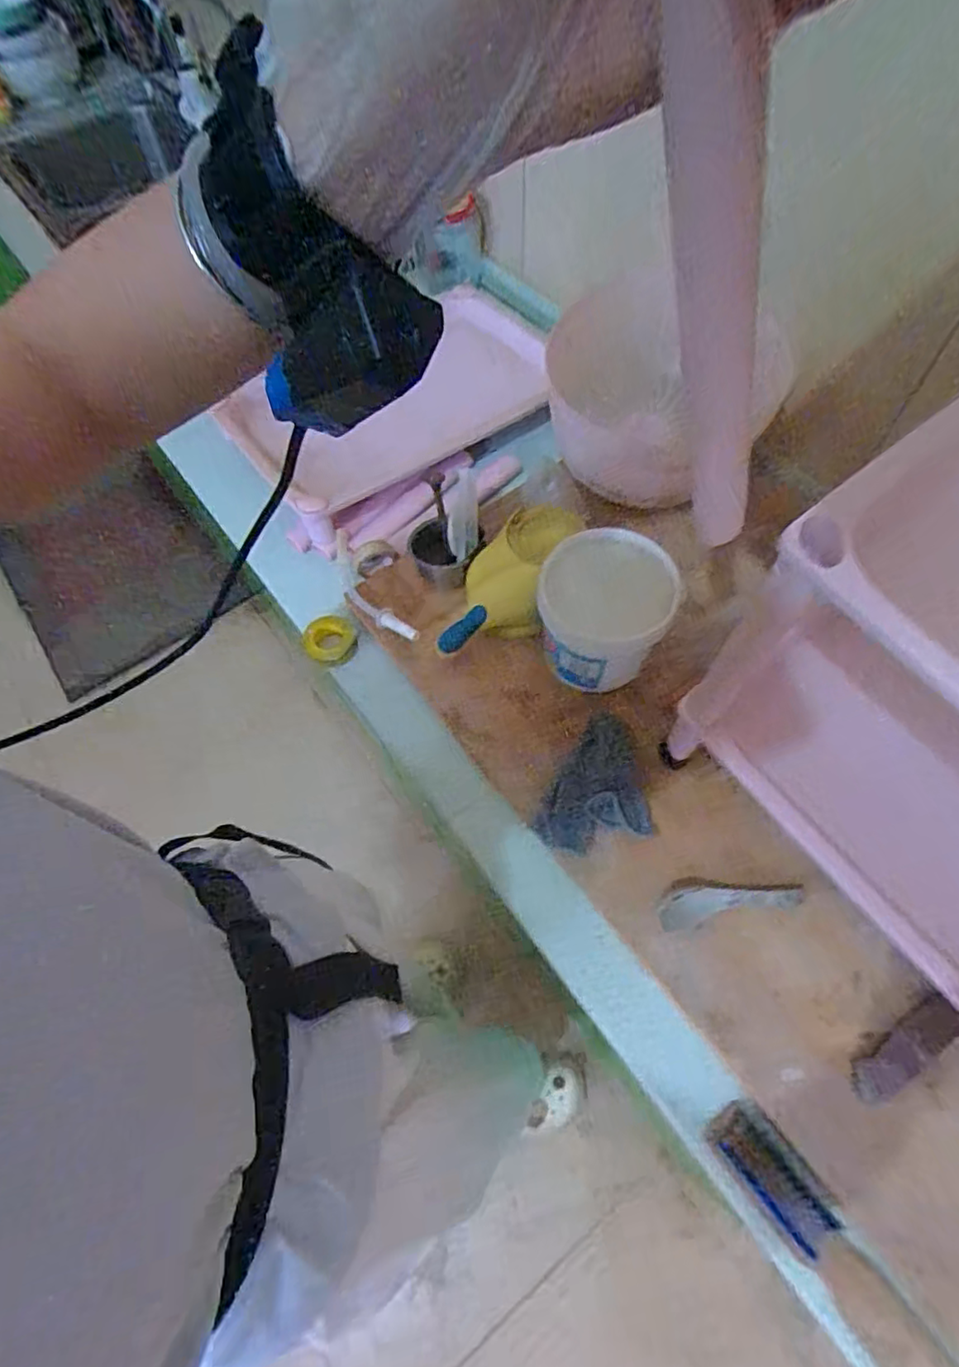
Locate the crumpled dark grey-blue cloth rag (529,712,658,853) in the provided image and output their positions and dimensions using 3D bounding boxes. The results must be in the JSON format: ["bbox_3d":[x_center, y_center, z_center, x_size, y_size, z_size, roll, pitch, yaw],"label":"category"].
[{"bbox_3d":[0.099,0.091,0.586,0.100,0.014,0.120,-9,62,-2],"label":"crumpled dark grey-blue cloth rag"}]

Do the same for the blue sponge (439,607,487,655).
[{"bbox_3d":[-0.017,-0.055,0.653,0.062,0.010,0.022,-43,67,0],"label":"blue sponge"}]

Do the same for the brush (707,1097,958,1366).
[{"bbox_3d":[0.253,0.405,0.444,0.049,0.022,0.208,-35,66,-15],"label":"brush"}]

